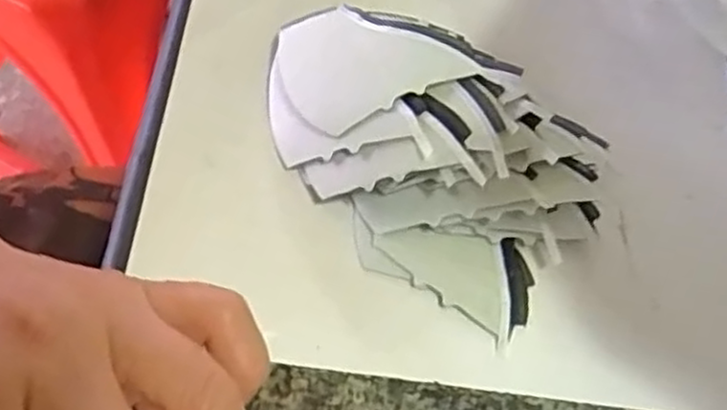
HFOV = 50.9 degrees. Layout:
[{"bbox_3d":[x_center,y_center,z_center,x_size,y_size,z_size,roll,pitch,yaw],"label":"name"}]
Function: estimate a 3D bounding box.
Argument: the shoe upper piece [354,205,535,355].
[{"bbox_3d":[0.033,0.022,0.311,0.075,0.012,0.039,30,66,14],"label":"shoe upper piece"}]

